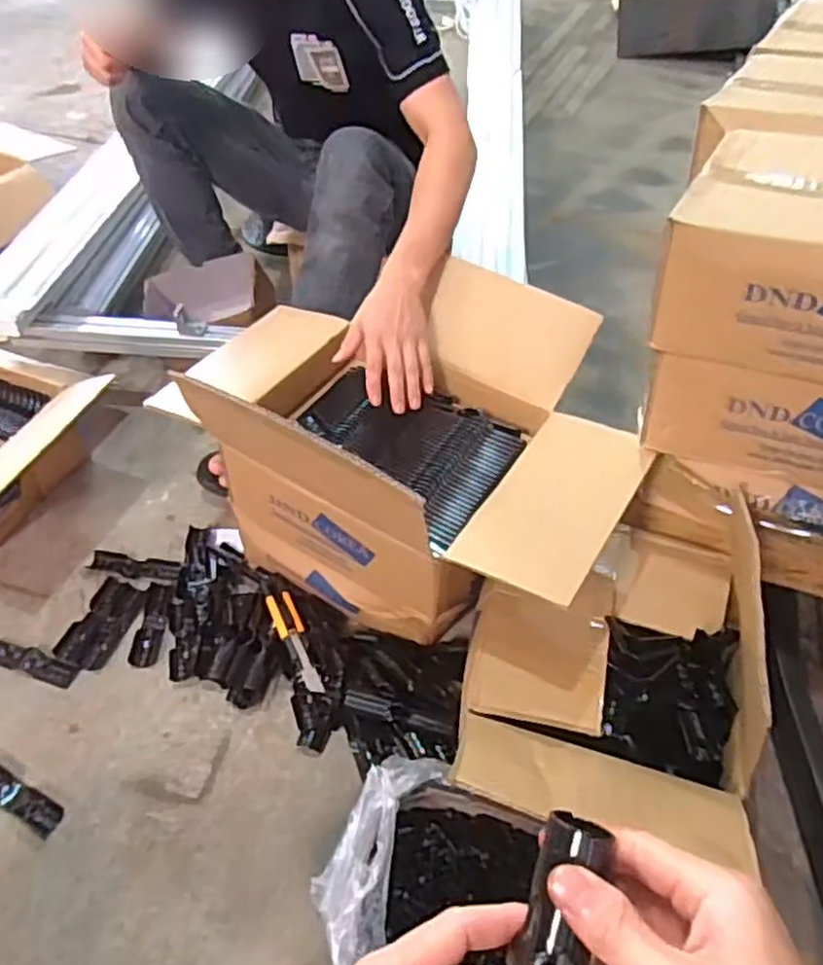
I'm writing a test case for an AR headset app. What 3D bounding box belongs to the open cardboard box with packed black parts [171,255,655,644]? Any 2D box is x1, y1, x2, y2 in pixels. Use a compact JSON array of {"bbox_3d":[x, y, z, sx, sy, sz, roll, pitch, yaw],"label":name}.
[{"bbox_3d":[0.000,-0.042,0.946,0.530,0.305,0.386,22,49,19],"label":"open cardboard box with packed black parts"}]

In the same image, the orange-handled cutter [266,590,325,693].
[{"bbox_3d":[-0.148,0.205,0.953,0.035,0.026,0.147,-15,48,-15],"label":"orange-handled cutter"}]

